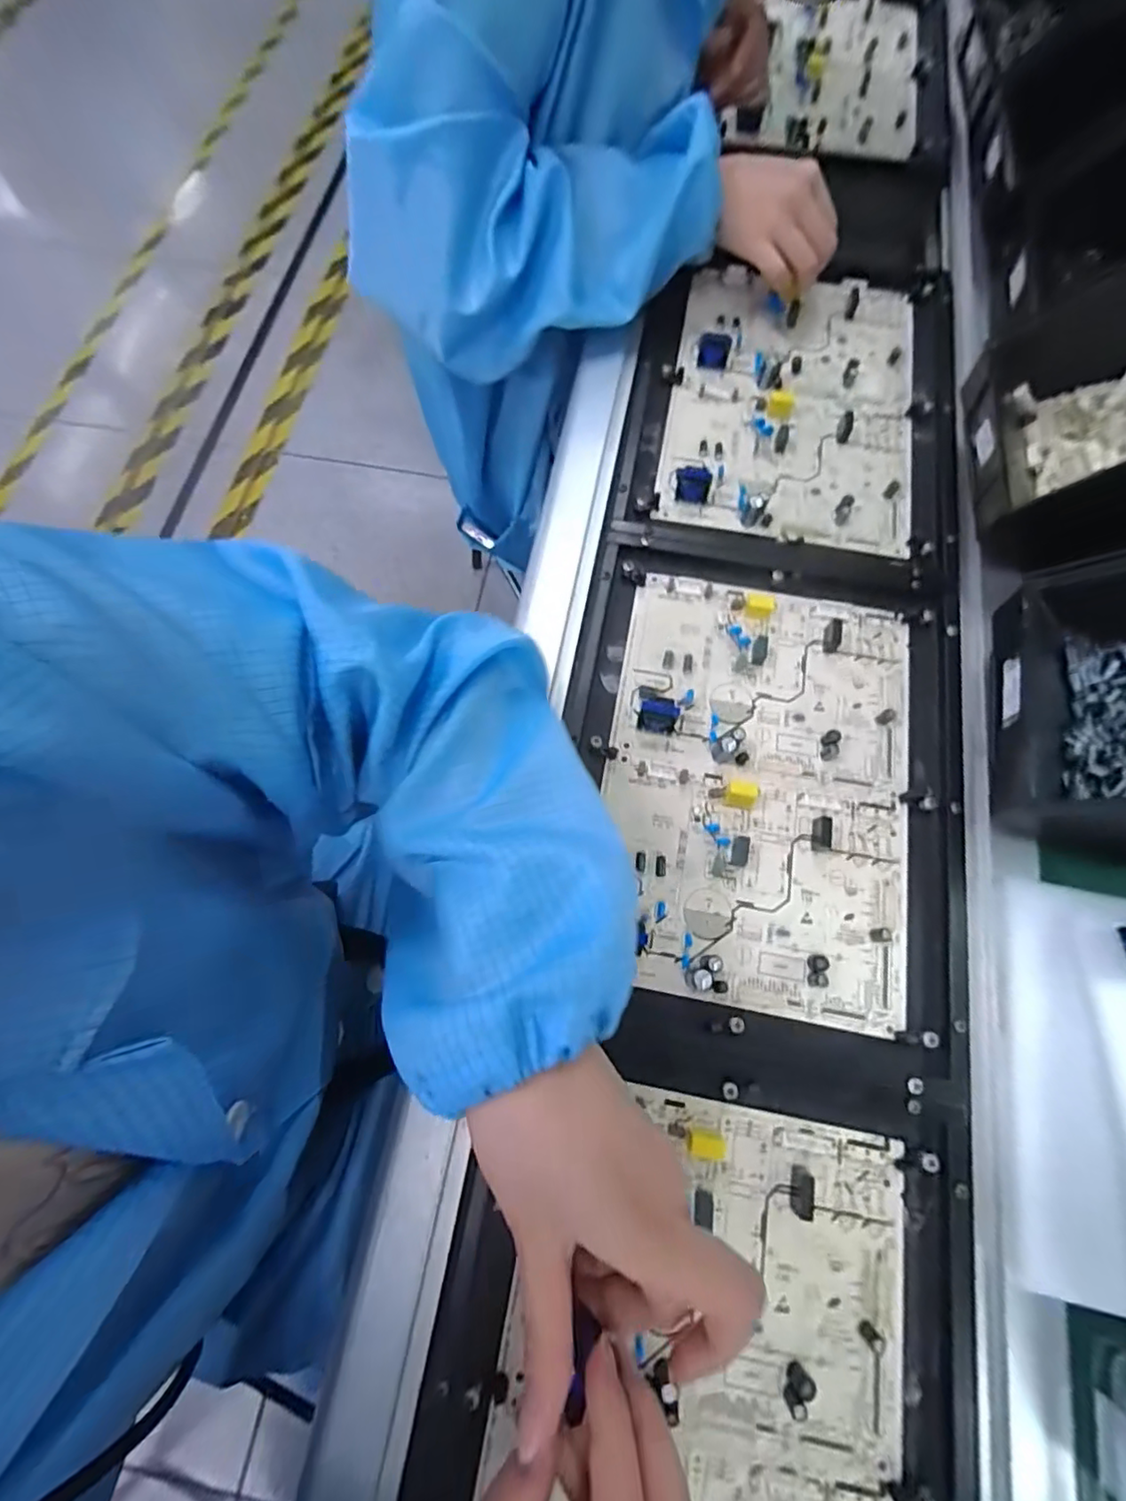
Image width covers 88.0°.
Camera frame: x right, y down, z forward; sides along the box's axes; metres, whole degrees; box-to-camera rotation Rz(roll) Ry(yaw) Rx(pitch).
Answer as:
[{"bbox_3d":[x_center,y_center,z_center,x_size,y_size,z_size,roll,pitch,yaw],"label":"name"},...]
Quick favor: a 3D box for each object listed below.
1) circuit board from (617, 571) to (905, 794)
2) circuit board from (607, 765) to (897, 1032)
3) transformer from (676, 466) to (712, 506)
[{"bbox_3d":[0.143,-0.050,0.411,0.196,0.019,0.140,9,72,2],"label":"circuit board"},{"bbox_3d":[0.119,0.085,0.365,0.187,0.020,0.143,10,72,2],"label":"circuit board"},{"bbox_3d":[0.102,-0.209,0.458,0.026,0.020,0.020,12,72,3],"label":"transformer"}]

